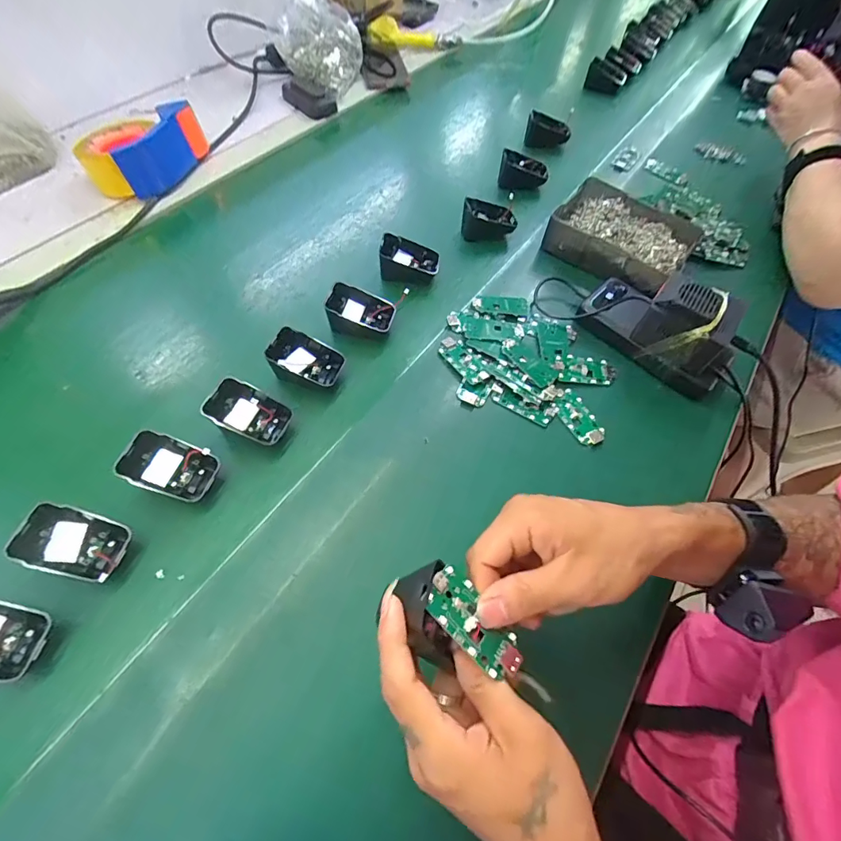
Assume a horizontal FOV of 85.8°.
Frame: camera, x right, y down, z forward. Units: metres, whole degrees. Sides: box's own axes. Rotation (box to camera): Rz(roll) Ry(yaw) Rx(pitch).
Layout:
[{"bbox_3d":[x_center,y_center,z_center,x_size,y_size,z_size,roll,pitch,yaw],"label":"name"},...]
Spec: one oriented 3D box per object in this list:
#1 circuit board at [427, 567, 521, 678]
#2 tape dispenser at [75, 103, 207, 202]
[{"bbox_3d":[0.029,0.110,0.247,0.063,0.004,0.031,49,47,6],"label":"circuit board"},{"bbox_3d":[-0.374,-0.360,0.604,0.130,0.071,0.130,22,59,11],"label":"tape dispenser"}]

